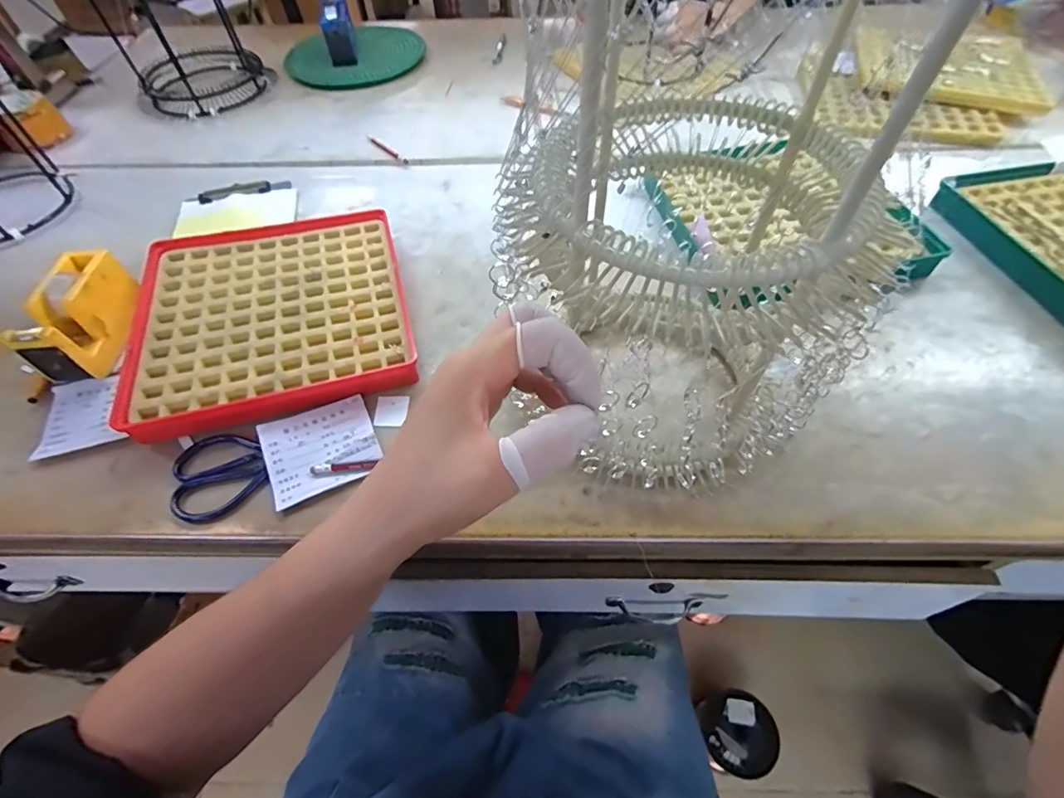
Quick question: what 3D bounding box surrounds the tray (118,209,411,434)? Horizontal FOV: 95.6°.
[{"bbox_3d":[-0.286,-0.108,0.527,0.275,0.032,0.281,-14,55,-8],"label":"tray"}]

